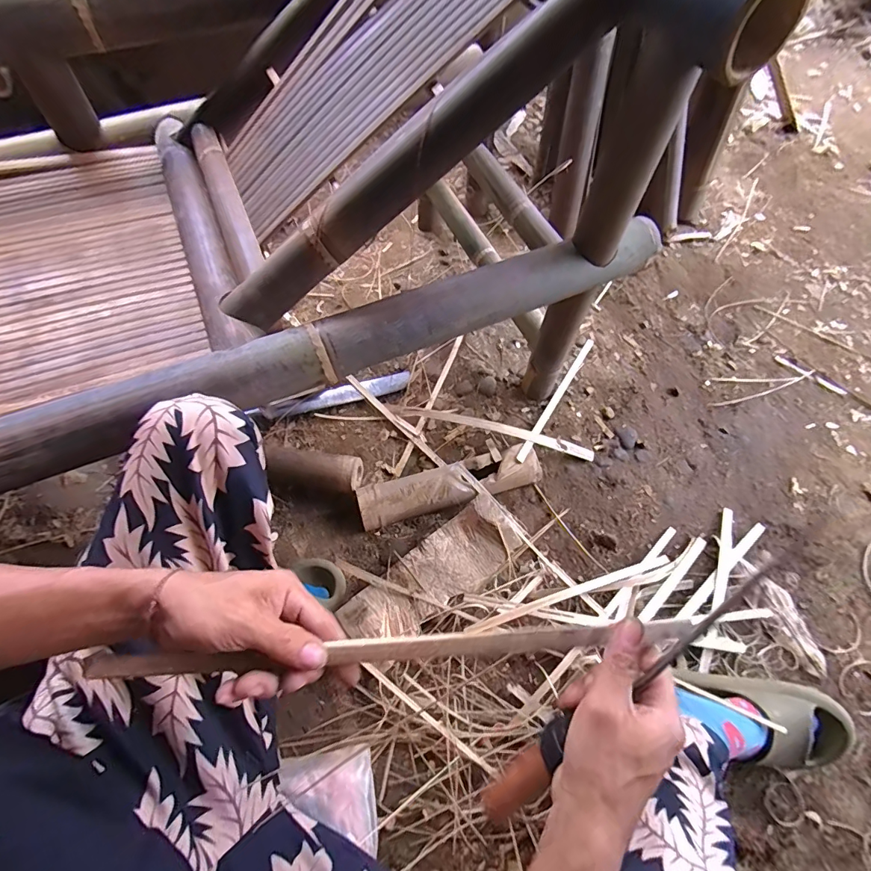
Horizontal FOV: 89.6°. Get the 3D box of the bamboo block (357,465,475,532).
[{"bbox_3d":[-0.035,0.101,0.752,0.192,0.057,0.073,-15,64,-8],"label":"bamboo block"}]

